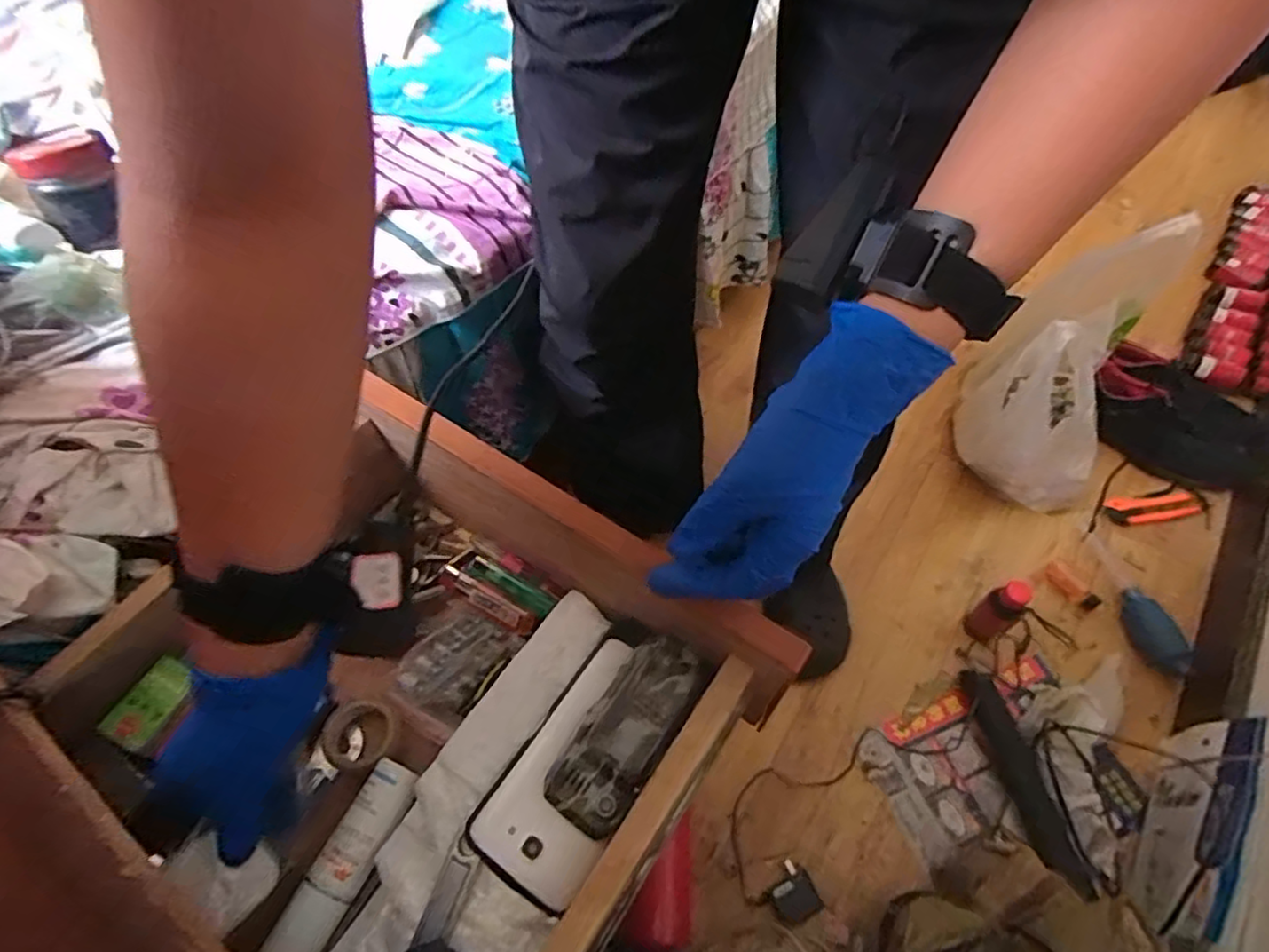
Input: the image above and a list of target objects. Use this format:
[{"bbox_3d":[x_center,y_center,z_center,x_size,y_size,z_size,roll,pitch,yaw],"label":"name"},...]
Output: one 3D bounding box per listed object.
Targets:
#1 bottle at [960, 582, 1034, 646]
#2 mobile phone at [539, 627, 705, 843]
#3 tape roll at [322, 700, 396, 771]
[{"bbox_3d":[0.460,0.168,0.801,0.042,0.121,0.044,-38,62,-20],"label":"bottle"},{"bbox_3d":[-0.005,0.153,0.391,0.050,0.012,0.120,25,62,19],"label":"mobile phone"},{"bbox_3d":[-0.190,0.179,0.441,0.050,0.015,0.043,2,57,5],"label":"tape roll"}]

